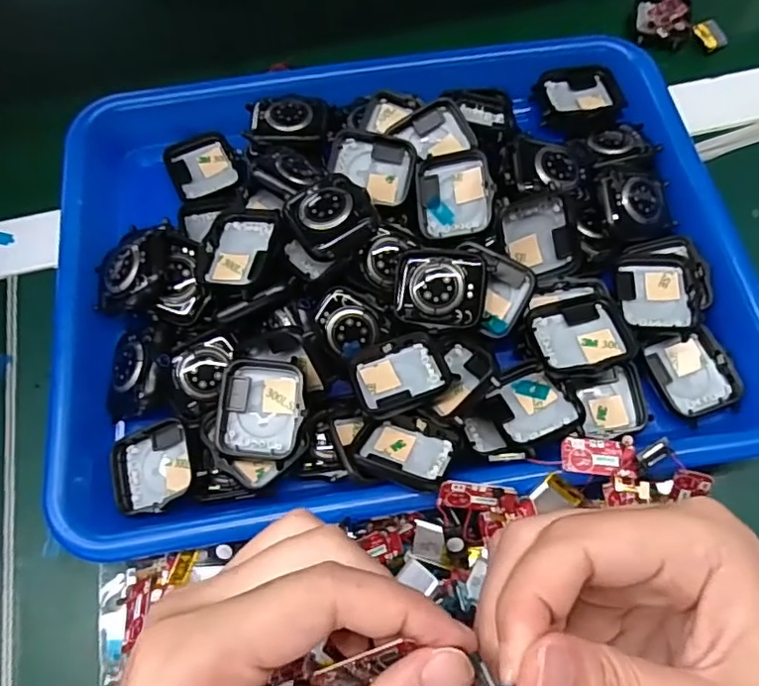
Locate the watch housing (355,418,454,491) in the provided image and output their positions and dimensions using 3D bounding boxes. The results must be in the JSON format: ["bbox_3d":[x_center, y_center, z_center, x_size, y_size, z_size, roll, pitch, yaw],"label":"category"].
[{"bbox_3d":[0.011,0.046,0.249,0.036,0.008,0.033,13,28,14],"label":"watch housing"}]

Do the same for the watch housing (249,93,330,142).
[{"bbox_3d":[-0.050,-0.121,0.320,0.042,0.009,0.034,-1,66,2],"label":"watch housing"}]

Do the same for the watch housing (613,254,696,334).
[{"bbox_3d":[0.132,-0.024,0.285,0.033,0.011,0.040,3,66,4],"label":"watch housing"}]

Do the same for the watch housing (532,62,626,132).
[{"bbox_3d":[0.114,-0.139,0.336,0.047,0.009,0.049,-5,66,0],"label":"watch housing"}]

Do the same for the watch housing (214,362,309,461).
[{"bbox_3d":[-0.050,0.029,0.257,0.035,0.014,0.042,3,66,3],"label":"watch housing"}]

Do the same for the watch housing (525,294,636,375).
[{"bbox_3d":[0.090,-0.002,0.269,0.041,0.018,0.038,-11,66,-3],"label":"watch housing"}]

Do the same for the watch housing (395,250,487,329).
[{"bbox_3d":[0.028,-0.025,0.270,0.040,0.009,0.035,5,87,10],"label":"watch housing"}]

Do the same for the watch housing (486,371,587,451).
[{"bbox_3d":[0.067,0.029,0.259,0.033,0.006,0.041,-20,37,-1],"label":"watch housing"}]

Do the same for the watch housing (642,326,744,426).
[{"bbox_3d":[0.146,0.015,0.277,0.037,0.009,0.039,-17,67,-5],"label":"watch housing"}]

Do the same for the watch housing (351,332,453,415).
[{"bbox_3d":[0.009,0.012,0.263,0.041,0.009,0.033,-20,67,-6],"label":"watch housing"}]

